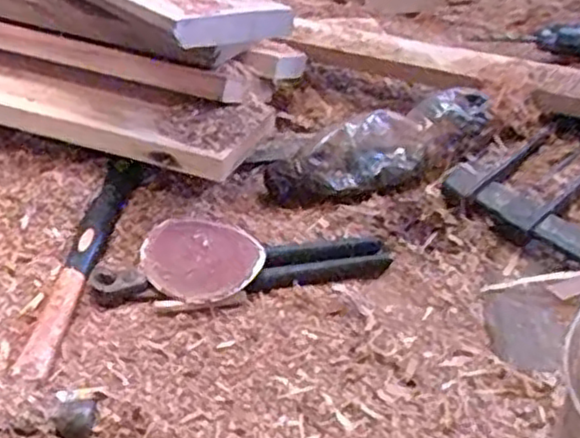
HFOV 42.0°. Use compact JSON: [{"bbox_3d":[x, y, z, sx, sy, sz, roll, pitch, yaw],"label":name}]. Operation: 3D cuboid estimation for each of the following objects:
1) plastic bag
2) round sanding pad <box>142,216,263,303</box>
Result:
[{"bbox_3d":[0.082,-0.062,0.673,0.212,0.054,0.061,-17,45,-24],"label":"plastic bag"},{"bbox_3d":[-0.068,0.028,0.582,0.094,0.012,0.085,14,41,16],"label":"round sanding pad"}]

